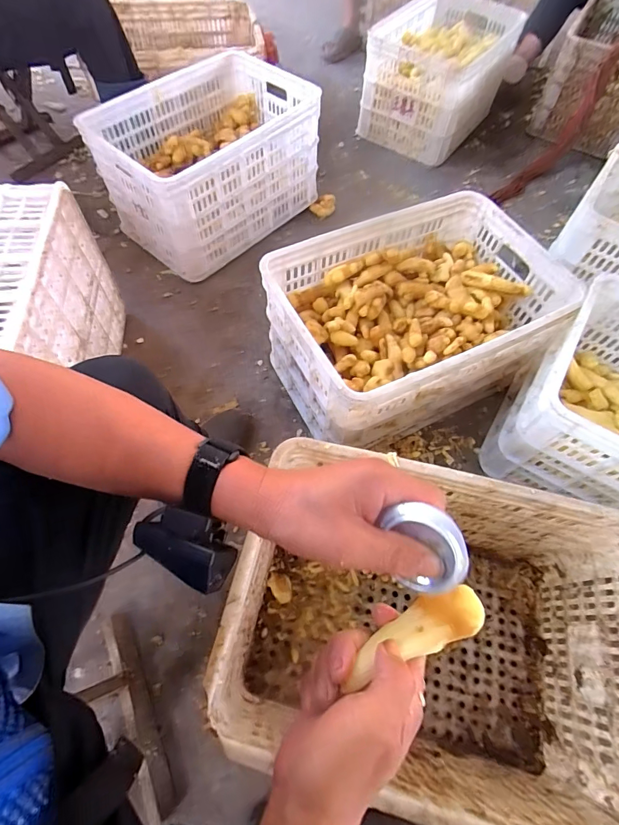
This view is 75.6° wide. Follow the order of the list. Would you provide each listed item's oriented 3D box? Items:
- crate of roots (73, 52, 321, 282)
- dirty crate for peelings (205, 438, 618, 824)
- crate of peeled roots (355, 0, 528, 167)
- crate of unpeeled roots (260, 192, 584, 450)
[{"bbox_3d":[-0.260,-0.687,1.109,0.366,0.295,0.543,39,67,16],"label":"crate of roots"},{"bbox_3d":[0.165,0.304,0.586,0.508,0.307,0.357,14,63,5],"label":"dirty crate for peelings"},{"bbox_3d":[0.457,-1.206,1.425,0.392,0.282,0.551,35,66,15],"label":"crate of peeled roots"},{"bbox_3d":[0.205,-0.180,0.849,0.519,0.286,0.353,-23,66,-14],"label":"crate of unpeeled roots"}]

